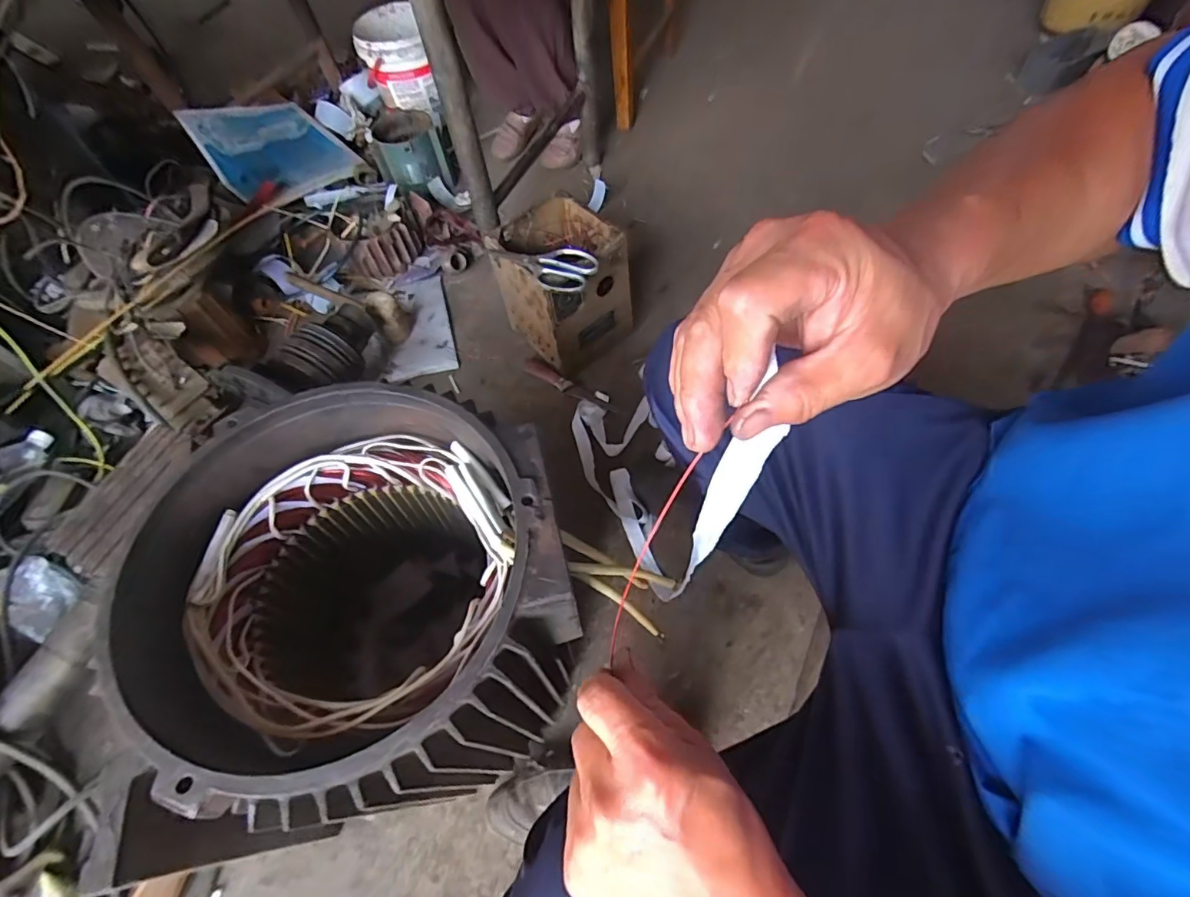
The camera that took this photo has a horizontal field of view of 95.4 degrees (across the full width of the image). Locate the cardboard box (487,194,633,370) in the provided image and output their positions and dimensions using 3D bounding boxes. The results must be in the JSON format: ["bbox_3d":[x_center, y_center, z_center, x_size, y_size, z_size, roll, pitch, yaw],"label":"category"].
[{"bbox_3d":[-0.068,-0.314,1.054,0.233,0.238,0.202,35,69,22],"label":"cardboard box"}]

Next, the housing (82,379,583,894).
[{"bbox_3d":[-0.215,0.199,0.651,0.378,0.459,0.344,-23,60,-8],"label":"housing"}]

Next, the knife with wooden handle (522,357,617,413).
[{"bbox_3d":[-0.054,-0.124,1.074,0.213,0.013,0.031,30,67,21],"label":"knife with wooden handle"}]

